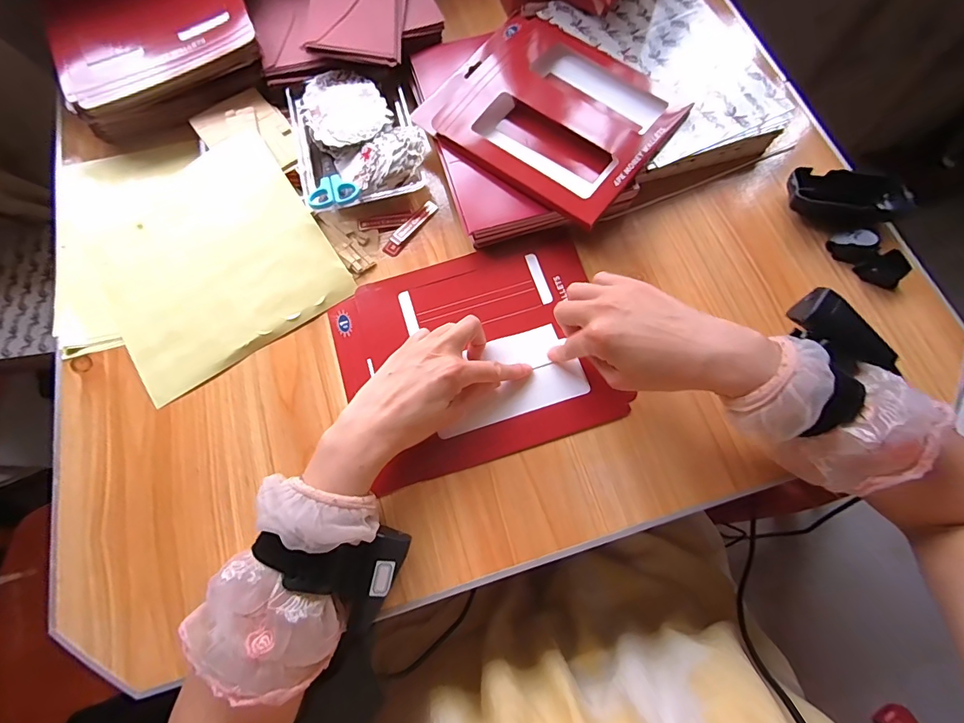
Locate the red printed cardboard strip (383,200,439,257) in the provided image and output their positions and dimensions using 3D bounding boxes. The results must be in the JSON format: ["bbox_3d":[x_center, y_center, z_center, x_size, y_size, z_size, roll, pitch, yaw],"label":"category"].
[{"bbox_3d":[-0.076,-0.143,0.461,0.015,0.004,0.077,34,76,11],"label":"red printed cardboard strip"}]

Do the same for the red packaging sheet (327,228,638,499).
[{"bbox_3d":[-0.006,-0.010,0.418,0.252,0.009,0.205,-16,73,-5],"label":"red packaging sheet"}]

